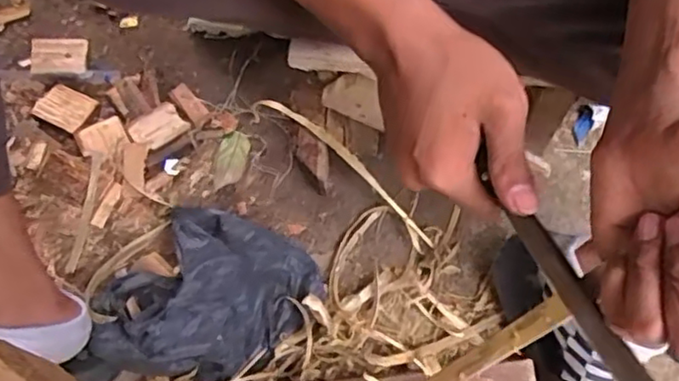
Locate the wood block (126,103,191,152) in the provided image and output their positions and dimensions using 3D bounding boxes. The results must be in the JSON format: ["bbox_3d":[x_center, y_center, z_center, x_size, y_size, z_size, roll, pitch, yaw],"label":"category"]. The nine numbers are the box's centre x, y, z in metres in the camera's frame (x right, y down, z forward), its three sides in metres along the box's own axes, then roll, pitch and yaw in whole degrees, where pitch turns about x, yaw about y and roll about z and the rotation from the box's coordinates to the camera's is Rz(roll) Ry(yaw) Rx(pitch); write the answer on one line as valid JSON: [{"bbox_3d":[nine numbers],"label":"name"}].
[{"bbox_3d":[-0.228,-0.079,0.826,0.063,0.011,0.055,-40,71,-17],"label":"wood block"}]

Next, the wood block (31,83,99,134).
[{"bbox_3d":[-0.348,-0.109,0.832,0.064,0.015,0.055,25,67,11],"label":"wood block"}]

